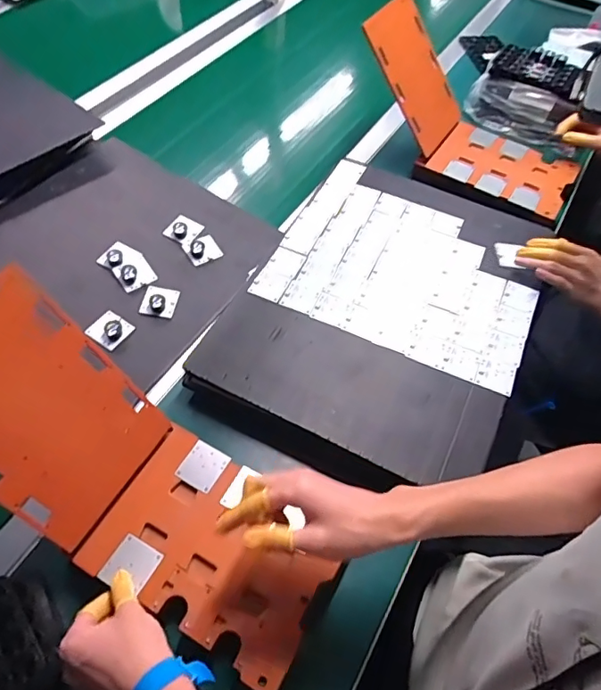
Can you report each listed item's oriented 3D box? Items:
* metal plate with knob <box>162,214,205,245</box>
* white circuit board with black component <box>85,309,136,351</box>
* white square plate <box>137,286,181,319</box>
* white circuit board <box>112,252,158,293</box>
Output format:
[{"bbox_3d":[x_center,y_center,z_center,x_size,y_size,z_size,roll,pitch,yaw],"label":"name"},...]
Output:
[{"bbox_3d":[-0.183,-0.182,0.813,0.046,0.016,0.049,24,59,15],"label":"metal plate with knob"},{"bbox_3d":[-0.260,-0.023,0.702,0.051,0.017,0.048,30,61,18],"label":"white circuit board with black component"},{"bbox_3d":[-0.201,-0.065,0.734,0.047,0.025,0.050,8,55,2],"label":"white square plate"},{"bbox_3d":[-0.241,-0.106,0.754,0.050,0.016,0.050,-32,62,-19],"label":"white circuit board"}]

